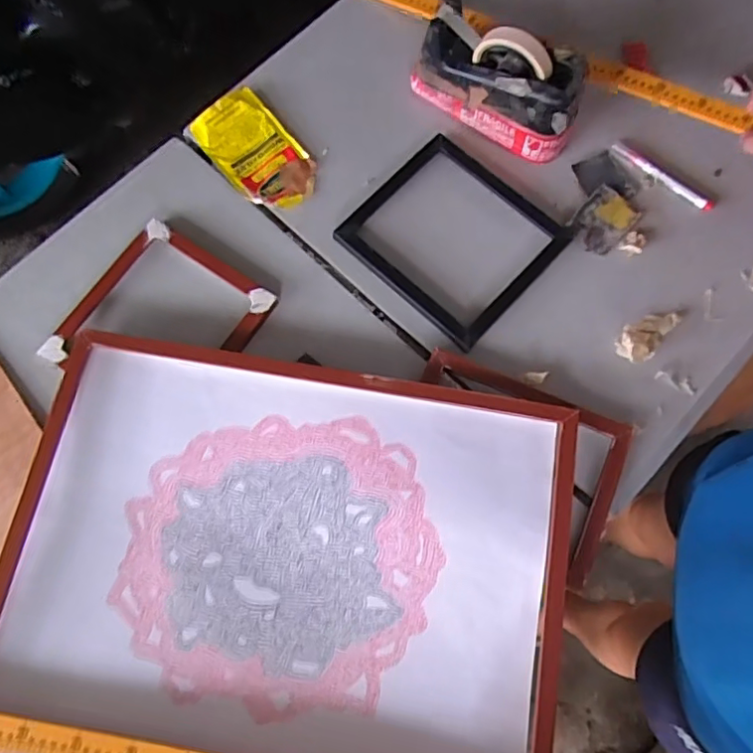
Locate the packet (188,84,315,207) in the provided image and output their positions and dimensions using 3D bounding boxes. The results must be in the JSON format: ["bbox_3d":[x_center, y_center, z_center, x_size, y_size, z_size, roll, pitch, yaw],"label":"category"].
[{"bbox_3d":[-0.150,-0.282,0.724,0.095,0.017,0.166,-40,78,-10],"label":"packet"}]

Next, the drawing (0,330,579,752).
[{"bbox_3d":[-0.091,0.171,0.582,0.549,0.026,0.369,9,75,3],"label":"drawing"}]

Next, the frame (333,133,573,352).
[{"bbox_3d":[0.089,-0.168,0.688,0.214,0.011,0.199,43,79,11],"label":"frame"}]

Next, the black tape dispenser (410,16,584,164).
[{"bbox_3d":[0.143,-0.348,0.687,0.205,0.105,0.071,29,77,8],"label":"black tape dispenser"}]

